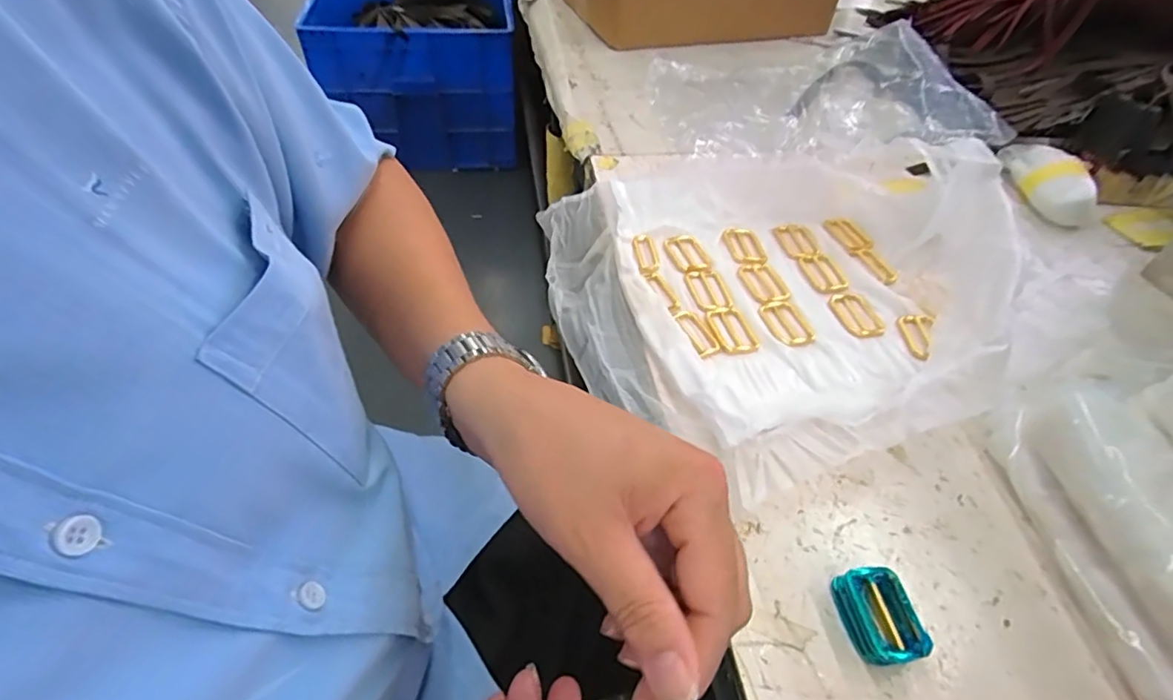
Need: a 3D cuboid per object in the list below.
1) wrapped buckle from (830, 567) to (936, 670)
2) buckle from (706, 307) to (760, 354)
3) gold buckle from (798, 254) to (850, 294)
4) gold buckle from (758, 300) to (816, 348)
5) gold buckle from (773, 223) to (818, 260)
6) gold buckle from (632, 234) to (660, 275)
[{"bbox_3d":[0.149,0.137,0.296,0.031,0.021,0.045,-6,48,-8],"label":"wrapped buckle"},{"bbox_3d":[0.111,-0.015,0.437,0.030,0.004,0.044,-10,48,-12],"label":"buckle"},{"bbox_3d":[0.201,-0.066,0.489,0.029,0.004,0.046,-9,48,-11],"label":"gold buckle"},{"bbox_3d":[0.155,-0.021,0.446,0.030,0.004,0.048,-11,49,-13],"label":"gold buckle"},{"bbox_3d":[0.192,-0.099,0.522,0.031,0.004,0.045,-6,48,-8],"label":"gold buckle"},{"bbox_3d":[0.051,-0.081,0.488,0.019,0.006,0.046,-3,47,-6],"label":"gold buckle"}]

